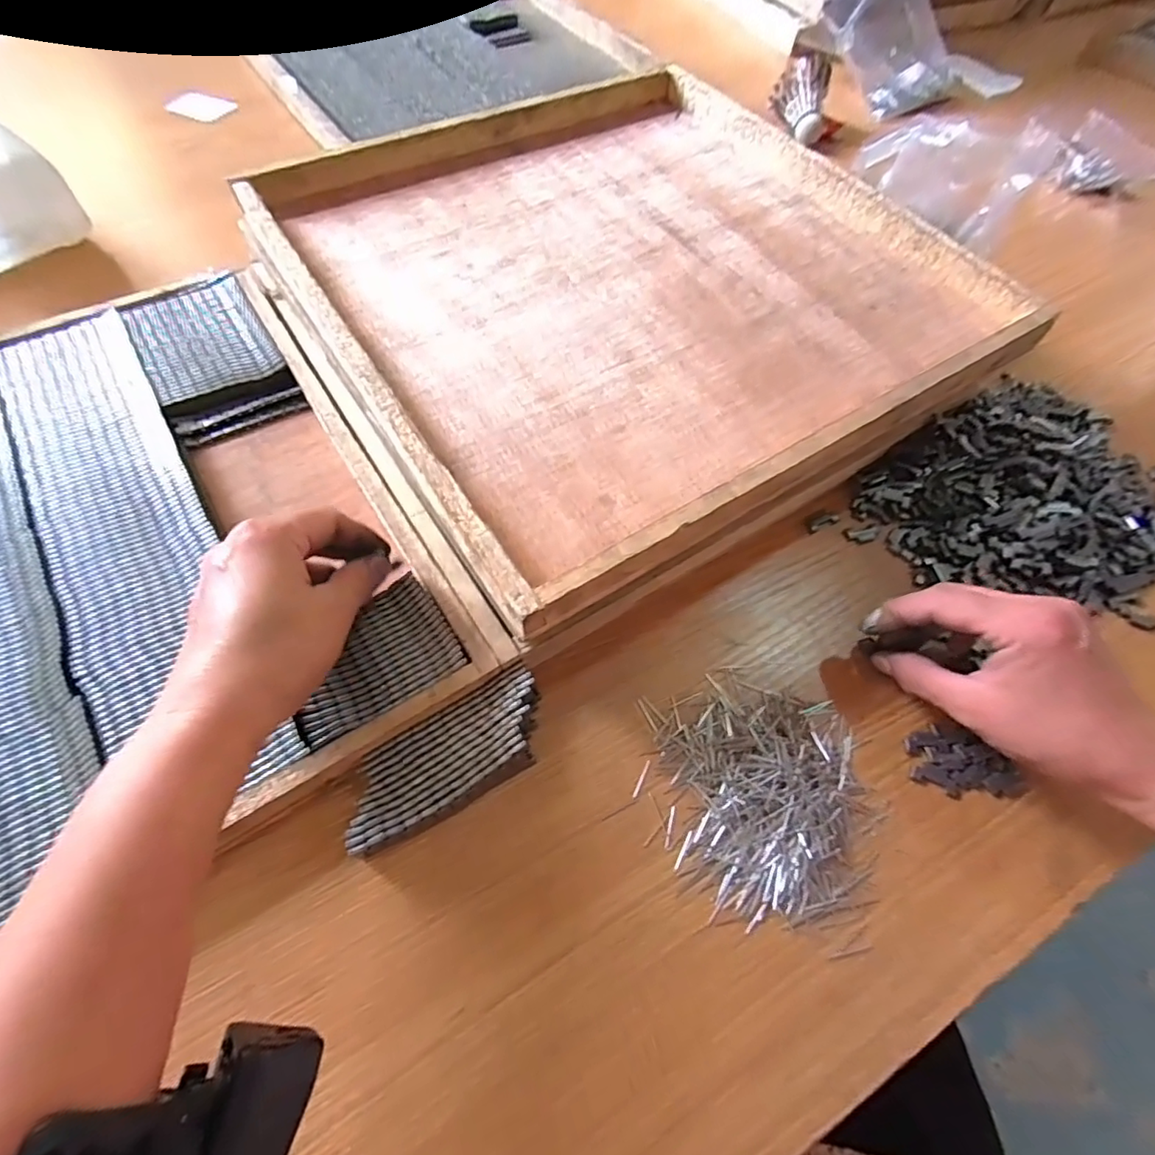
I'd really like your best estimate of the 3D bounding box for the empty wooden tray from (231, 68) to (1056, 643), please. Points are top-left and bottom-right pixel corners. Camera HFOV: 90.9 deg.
[{"bbox_3d":[0.032,-0.213,0.385,0.396,0.028,0.405,-27,64,-16],"label":"empty wooden tray"}]

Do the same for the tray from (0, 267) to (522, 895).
[{"bbox_3d":[-0.311,-0.003,0.315,0.405,0.026,0.396,-31,65,-18],"label":"tray"}]

